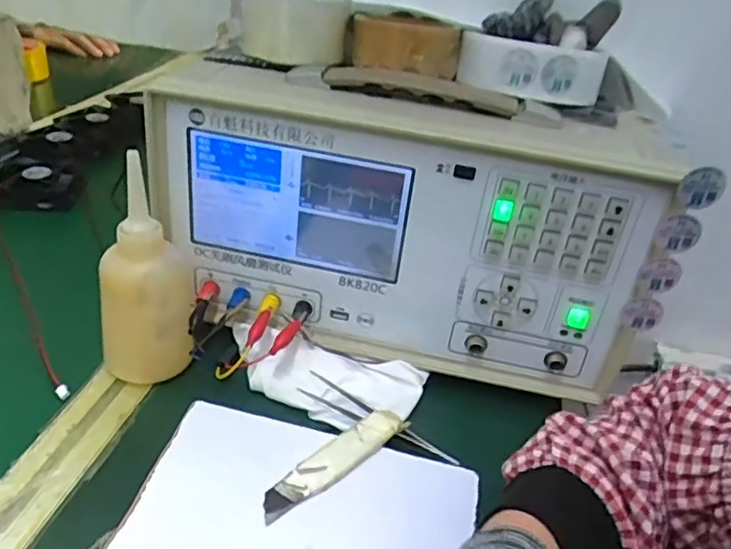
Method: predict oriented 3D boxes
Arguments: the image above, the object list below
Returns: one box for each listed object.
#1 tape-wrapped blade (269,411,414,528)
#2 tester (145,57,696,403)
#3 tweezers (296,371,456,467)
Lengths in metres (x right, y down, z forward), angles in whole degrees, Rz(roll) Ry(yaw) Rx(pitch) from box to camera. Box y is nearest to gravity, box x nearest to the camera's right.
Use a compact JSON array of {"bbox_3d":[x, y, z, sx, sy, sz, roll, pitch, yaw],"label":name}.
[{"bbox_3d":[-0.019,0.117,0.389,0.025,0.011,0.110,30,40,31],"label":"tape-wrapped blade"},{"bbox_3d":[0.028,-0.040,0.471,0.352,0.189,0.121,10,34,5],"label":"tester"},{"bbox_3d":[0.009,0.099,0.429,0.120,0.009,0.017,21,36,20],"label":"tweezers"}]

